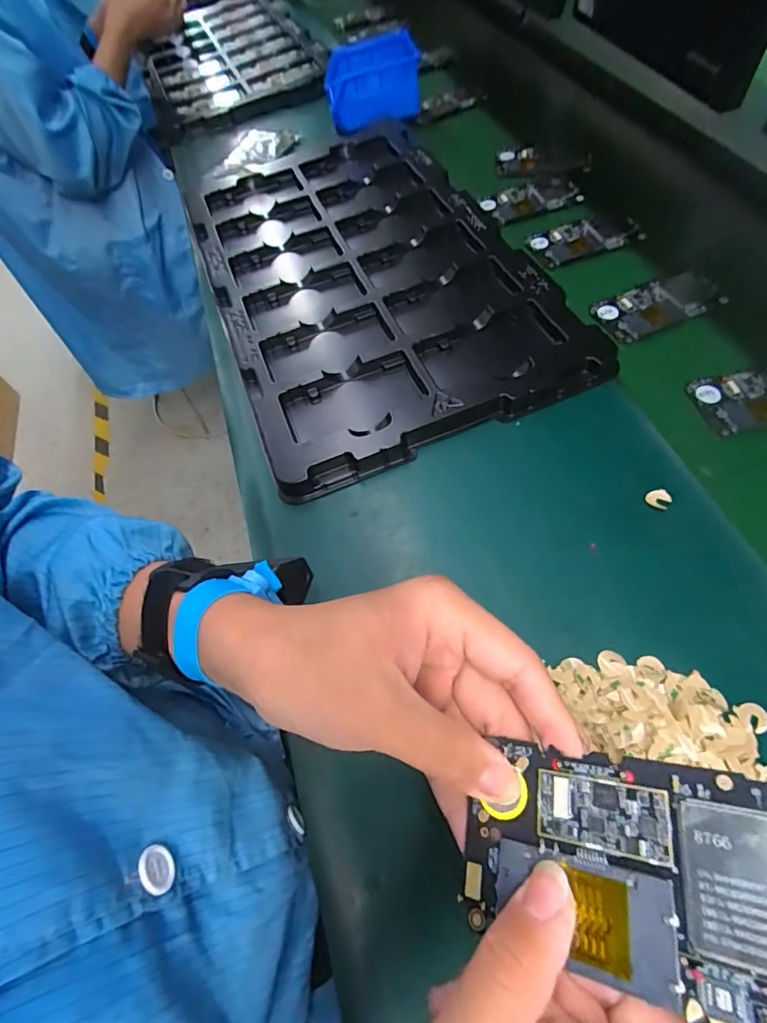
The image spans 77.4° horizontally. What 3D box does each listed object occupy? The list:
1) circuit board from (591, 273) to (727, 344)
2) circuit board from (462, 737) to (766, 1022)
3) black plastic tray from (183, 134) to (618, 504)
[{"bbox_3d":[0.284,-0.212,0.494,0.124,0.008,0.062,-22,61,-6],"label":"circuit board"},{"bbox_3d":[0.088,0.120,0.160,0.124,0.004,0.063,-7,57,31],"label":"circuit board"},{"bbox_3d":[-0.026,-0.270,0.546,0.320,0.031,0.537,-21,61,-6],"label":"black plastic tray"}]

